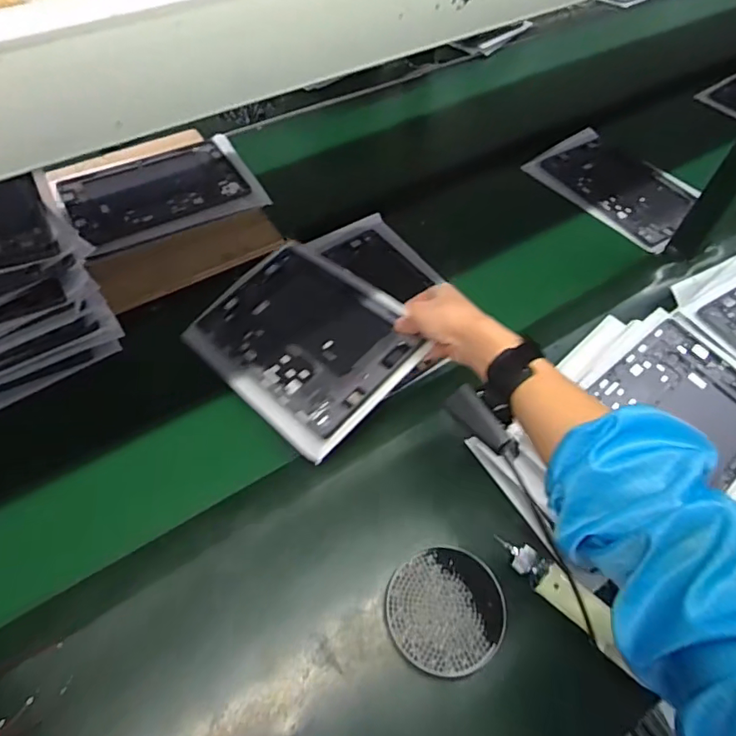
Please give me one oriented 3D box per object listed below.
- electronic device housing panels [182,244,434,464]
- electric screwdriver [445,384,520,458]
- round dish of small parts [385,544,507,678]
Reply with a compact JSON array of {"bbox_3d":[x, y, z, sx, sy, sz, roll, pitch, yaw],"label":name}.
[{"bbox_3d":[-0.079,-0.039,0.615,0.195,0.010,0.272,-44,58,-14],"label":"electronic device housing panels"},{"bbox_3d":[0.106,0.051,0.474,0.020,0.025,0.076,-32,61,-24],"label":"electric screwdriver"},{"bbox_3d":[0.077,0.237,0.511,0.111,0.020,0.110,2,53,-2],"label":"round dish of small parts"}]

